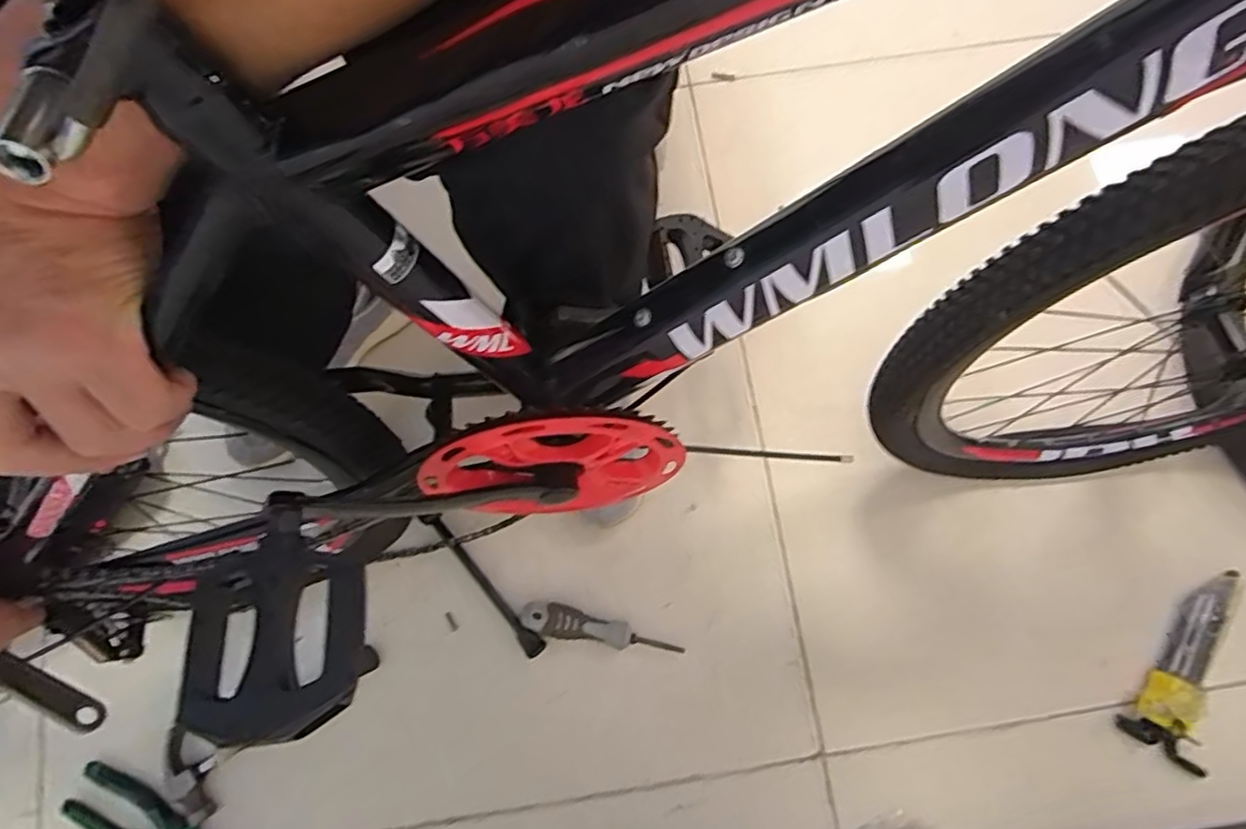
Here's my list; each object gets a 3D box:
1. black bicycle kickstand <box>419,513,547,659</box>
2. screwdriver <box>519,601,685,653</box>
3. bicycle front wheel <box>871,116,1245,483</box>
[{"bbox_3d":[-0.149,0.179,0.686,0.019,0.027,0.188,-39,77,-14],"label":"black bicycle kickstand"},{"bbox_3d":[-0.023,0.224,0.670,0.166,0.029,0.032,10,71,1],"label":"screwdriver"},{"bbox_3d":[0.438,-0.052,0.505,0.468,0.492,0.112,-9,71,-5],"label":"bicycle front wheel"}]

